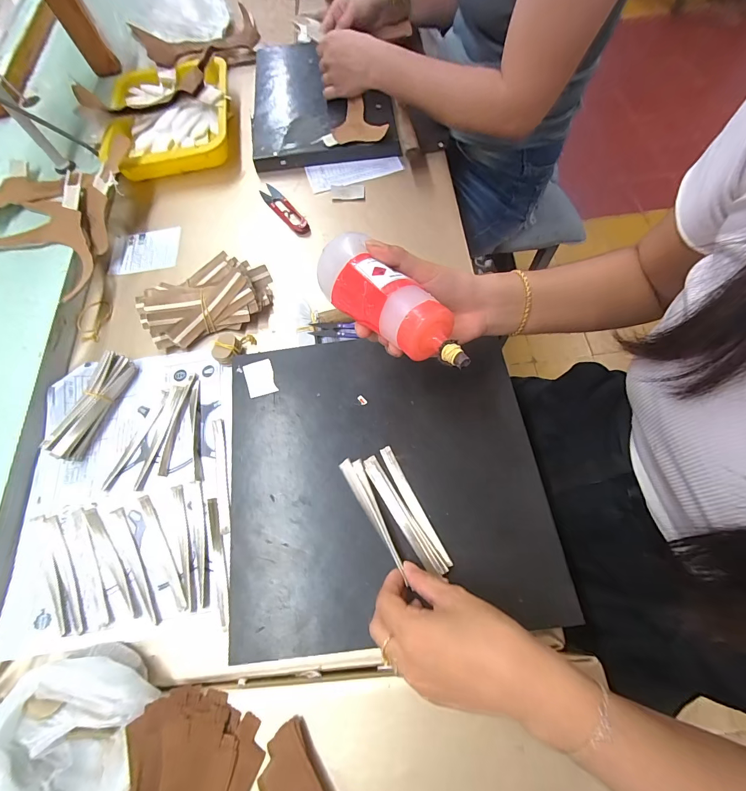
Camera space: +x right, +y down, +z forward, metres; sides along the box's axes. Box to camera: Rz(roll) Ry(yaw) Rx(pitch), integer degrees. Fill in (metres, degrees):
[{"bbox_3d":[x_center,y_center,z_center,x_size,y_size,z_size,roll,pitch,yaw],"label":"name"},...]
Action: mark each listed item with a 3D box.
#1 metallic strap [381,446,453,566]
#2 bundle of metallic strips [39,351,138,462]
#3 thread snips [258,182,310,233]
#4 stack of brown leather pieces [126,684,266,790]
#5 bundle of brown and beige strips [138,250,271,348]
[{"bbox_3d":[0.039,0.102,0.336,0.014,0.004,0.119,-26,69,-11],"label":"metallic strap"},{"bbox_3d":[-0.314,0.011,0.400,0.025,0.032,0.123,17,70,10],"label":"bundle of metallic strips"},{"bbox_3d":[-0.131,-0.281,0.522,0.031,0.016,0.119,-36,70,-11],"label":"thread snips"},{"bbox_3d":[-0.137,0.314,0.269,0.091,0.031,0.142,-11,67,-1],"label":"stack of brown leather pieces"},{"bbox_3d":[-0.208,-0.122,0.446,0.156,0.045,0.096,-29,69,-8],"label":"bundle of brown and beige strips"}]

